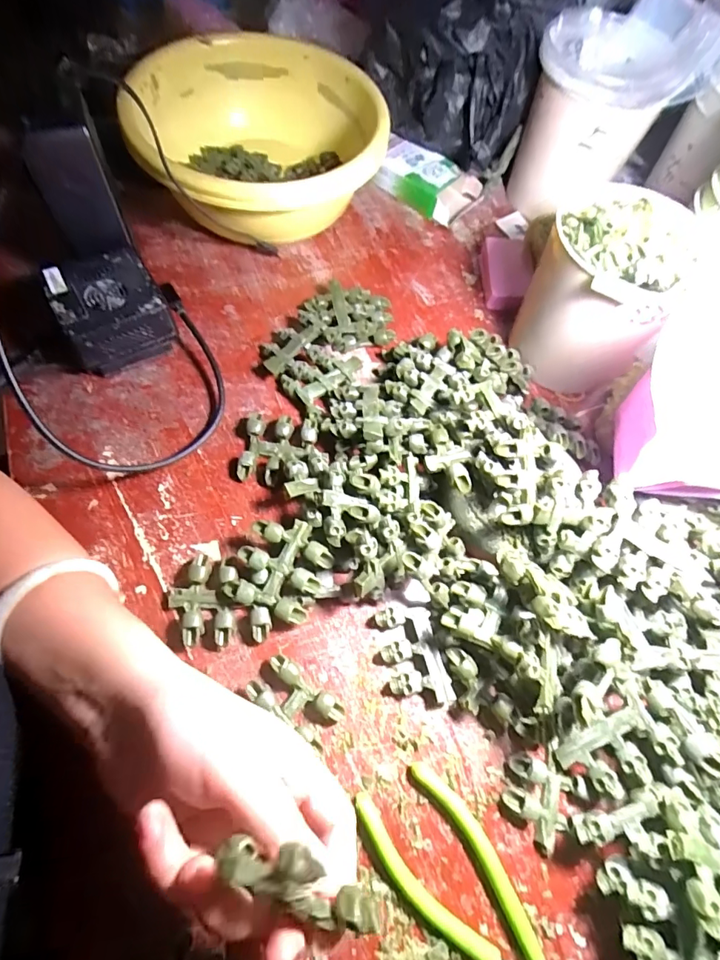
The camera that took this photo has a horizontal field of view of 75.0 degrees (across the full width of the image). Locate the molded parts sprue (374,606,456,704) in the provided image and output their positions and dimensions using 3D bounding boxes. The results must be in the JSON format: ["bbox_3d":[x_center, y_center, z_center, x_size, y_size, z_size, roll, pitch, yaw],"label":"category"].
[{"bbox_3d":[0.033,0.112,0.302,0.036,0.011,0.061,-10,66,-10],"label":"molded parts sprue"}]

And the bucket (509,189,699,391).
[{"bbox_3d":[0.185,-0.145,0.377,0.102,0.123,0.106,23,64,5],"label":"bucket"}]

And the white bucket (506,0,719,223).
[{"bbox_3d":[0.229,-0.360,0.459,0.126,0.149,0.126,2,64,-4],"label":"white bucket"}]

